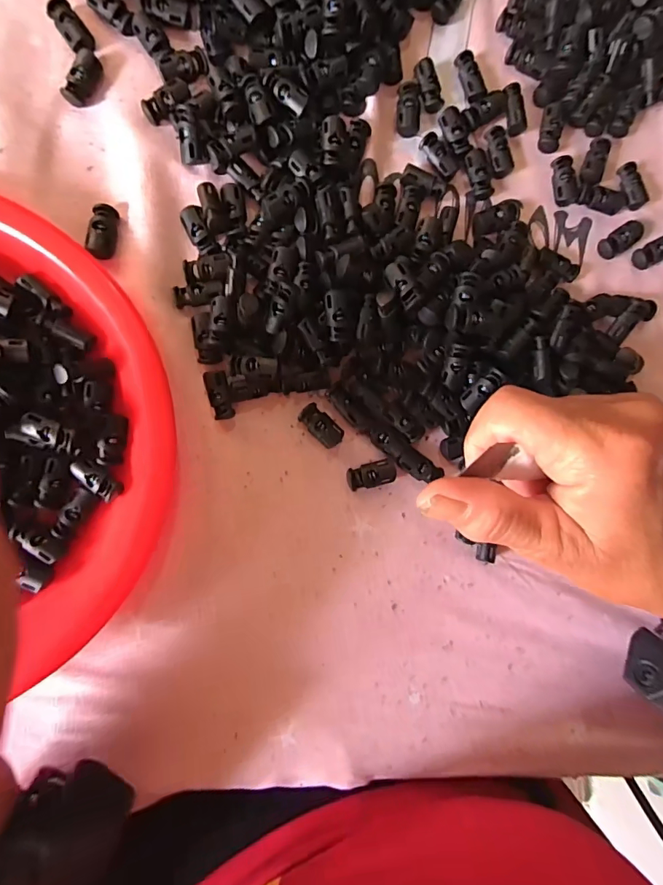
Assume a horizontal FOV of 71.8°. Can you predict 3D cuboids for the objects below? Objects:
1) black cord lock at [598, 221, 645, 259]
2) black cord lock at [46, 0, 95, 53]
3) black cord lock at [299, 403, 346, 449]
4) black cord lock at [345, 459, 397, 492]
[{"bbox_3d":[0.181,-0.127,0.287,0.031,0.007,0.013,-35,92,-6],"label":"black cord lock"},{"bbox_3d":[-0.141,-0.226,0.250,0.014,0.008,0.029,-34,92,-6],"label":"black cord lock"},{"bbox_3d":[-0.006,-0.009,0.263,0.027,0.006,0.014,42,85,-3],"label":"black cord lock"},{"bbox_3d":[0.023,0.019,0.264,0.028,0.008,0.014,-15,90,-6],"label":"black cord lock"}]

